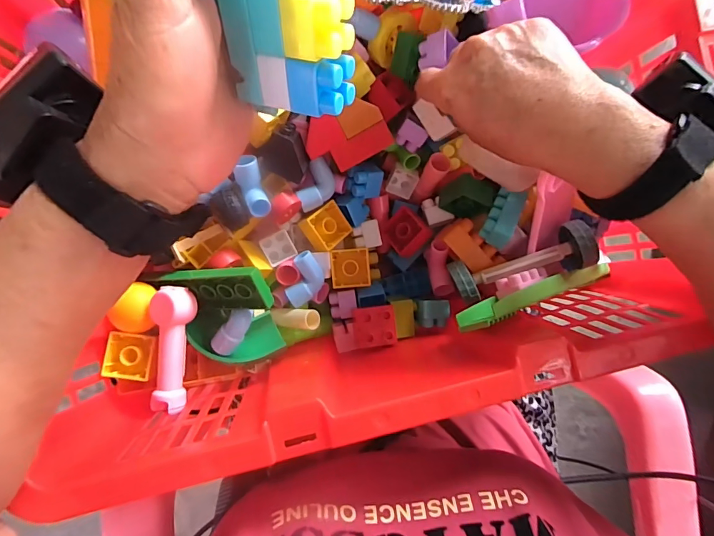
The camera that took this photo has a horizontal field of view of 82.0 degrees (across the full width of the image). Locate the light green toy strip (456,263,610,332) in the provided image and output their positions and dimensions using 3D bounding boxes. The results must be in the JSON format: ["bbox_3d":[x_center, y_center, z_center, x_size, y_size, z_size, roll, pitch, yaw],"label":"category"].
[{"bbox_3d":[0.143,0.016,0.310,0.185,0.011,0.015,-13,93,-34],"label":"light green toy strip"}]

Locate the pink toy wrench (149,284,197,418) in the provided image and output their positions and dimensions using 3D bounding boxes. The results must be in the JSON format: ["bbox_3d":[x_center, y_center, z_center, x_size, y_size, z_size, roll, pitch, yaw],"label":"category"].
[{"bbox_3d":[-0.133,0.058,0.292,0.027,0.016,0.088,3,89,-6],"label":"pink toy wrench"}]

